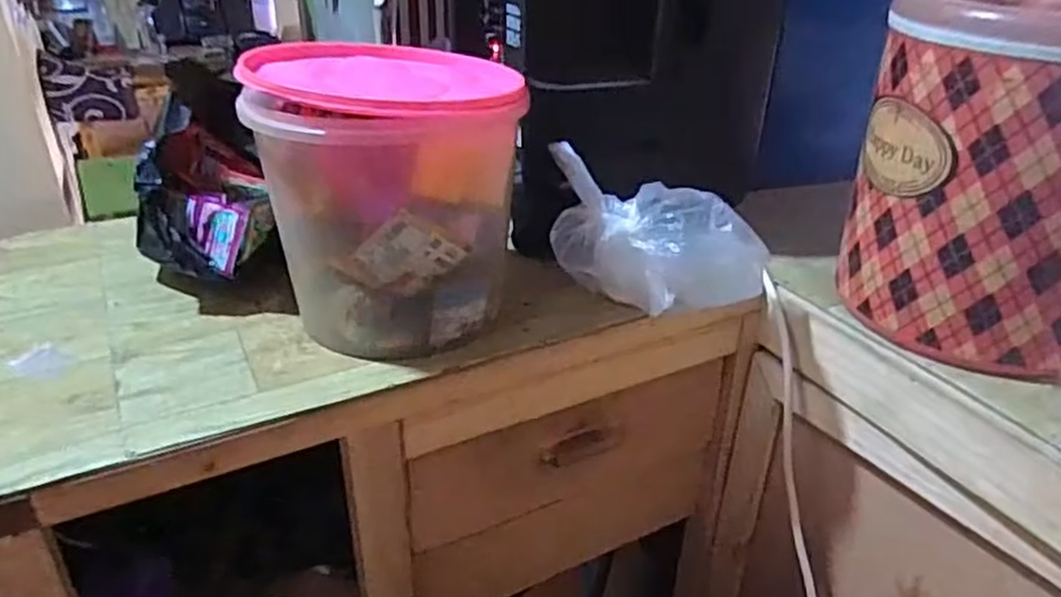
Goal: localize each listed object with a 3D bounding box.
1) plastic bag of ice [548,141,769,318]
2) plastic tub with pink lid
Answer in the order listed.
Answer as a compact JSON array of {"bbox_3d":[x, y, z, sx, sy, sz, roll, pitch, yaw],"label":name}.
[{"bbox_3d":[0.133,-0.059,0.772,0.218,0.138,0.105,3,31,5],"label":"plastic bag of ice"},{"bbox_3d":[-0.135,-0.117,0.775,0.227,0.246,0.284,-4,31,-7],"label":"plastic tub with pink lid"}]

